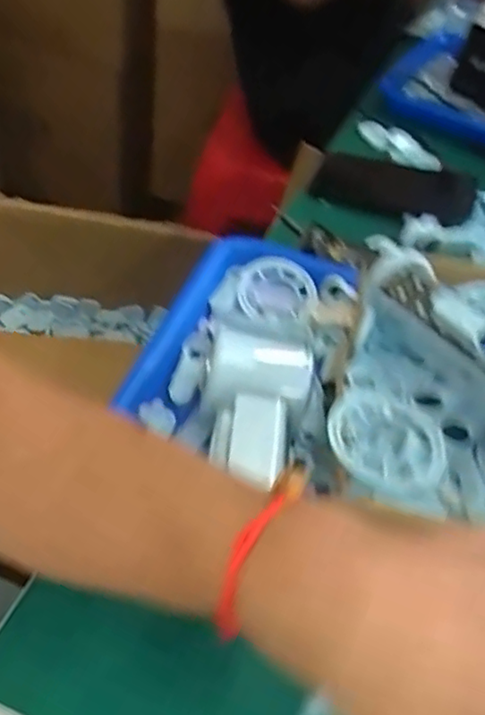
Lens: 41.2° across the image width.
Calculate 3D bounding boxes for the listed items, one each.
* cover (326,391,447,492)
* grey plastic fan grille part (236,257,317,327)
[{"bbox_3d":[0.071,0.039,0.317,0.058,0.010,0.052,29,50,15],"label":"cover"},{"bbox_3d":[0.025,-0.048,0.482,0.057,0.014,0.056,0,56,4],"label":"grey plastic fan grille part"}]

